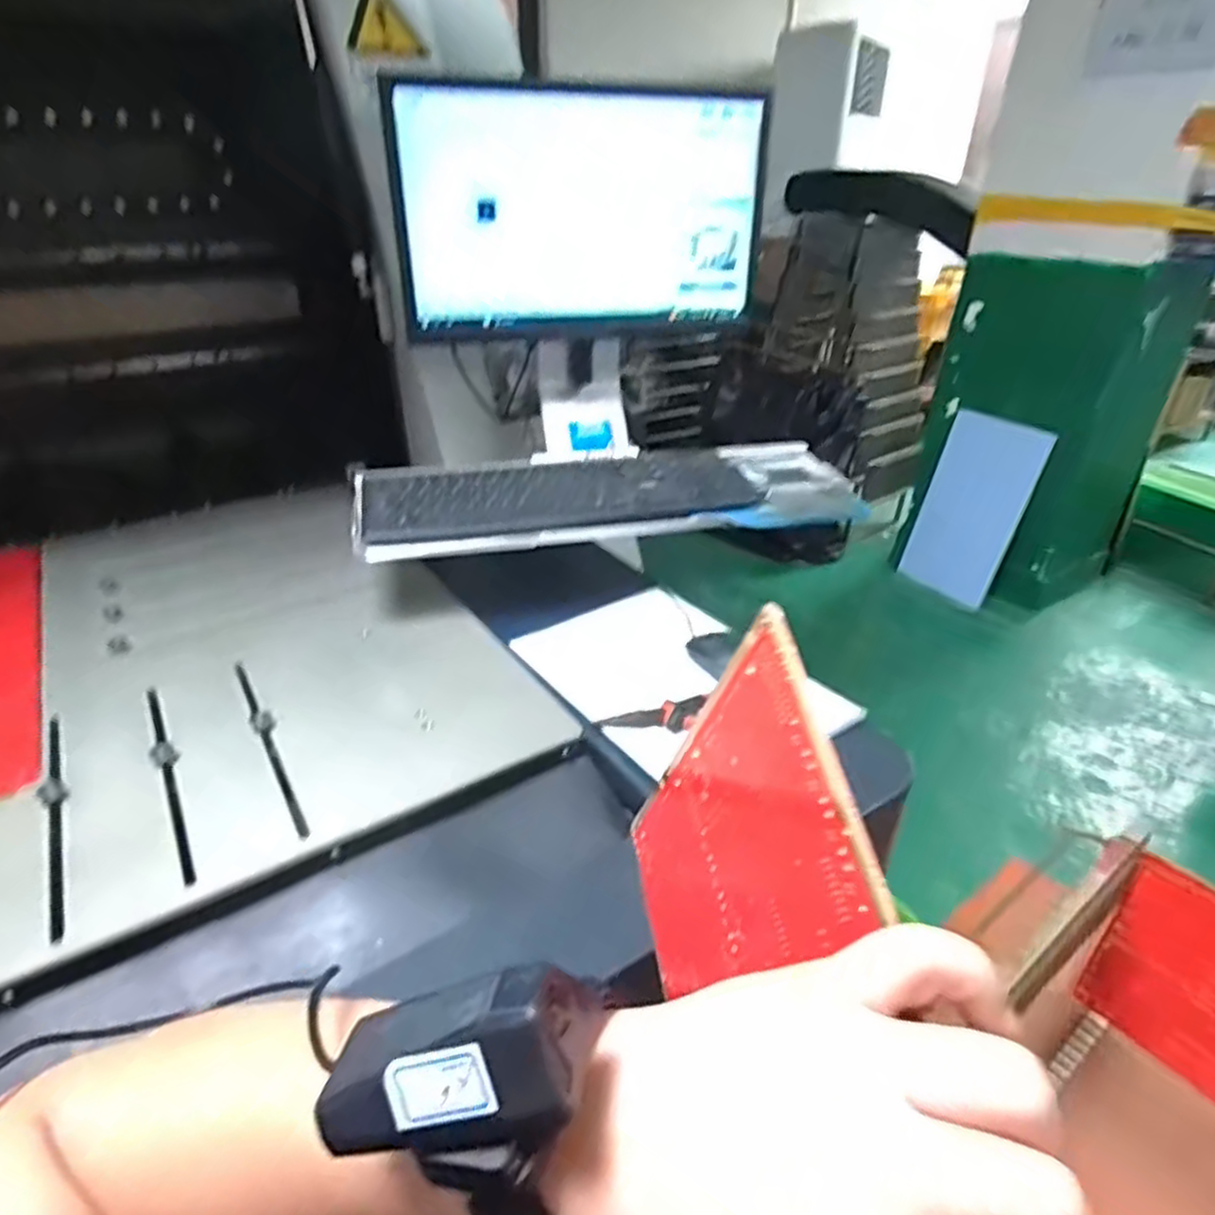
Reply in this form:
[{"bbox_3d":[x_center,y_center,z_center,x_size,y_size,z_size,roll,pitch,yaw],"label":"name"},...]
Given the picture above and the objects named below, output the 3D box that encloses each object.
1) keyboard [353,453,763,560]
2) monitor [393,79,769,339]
[{"bbox_3d":[-0.050,-0.129,0.847,0.467,0.048,0.159,-7,29,-10],"label":"keyboard"},{"bbox_3d":[-0.026,-0.451,0.842,0.423,0.246,0.055,-8,29,-11],"label":"monitor"}]

